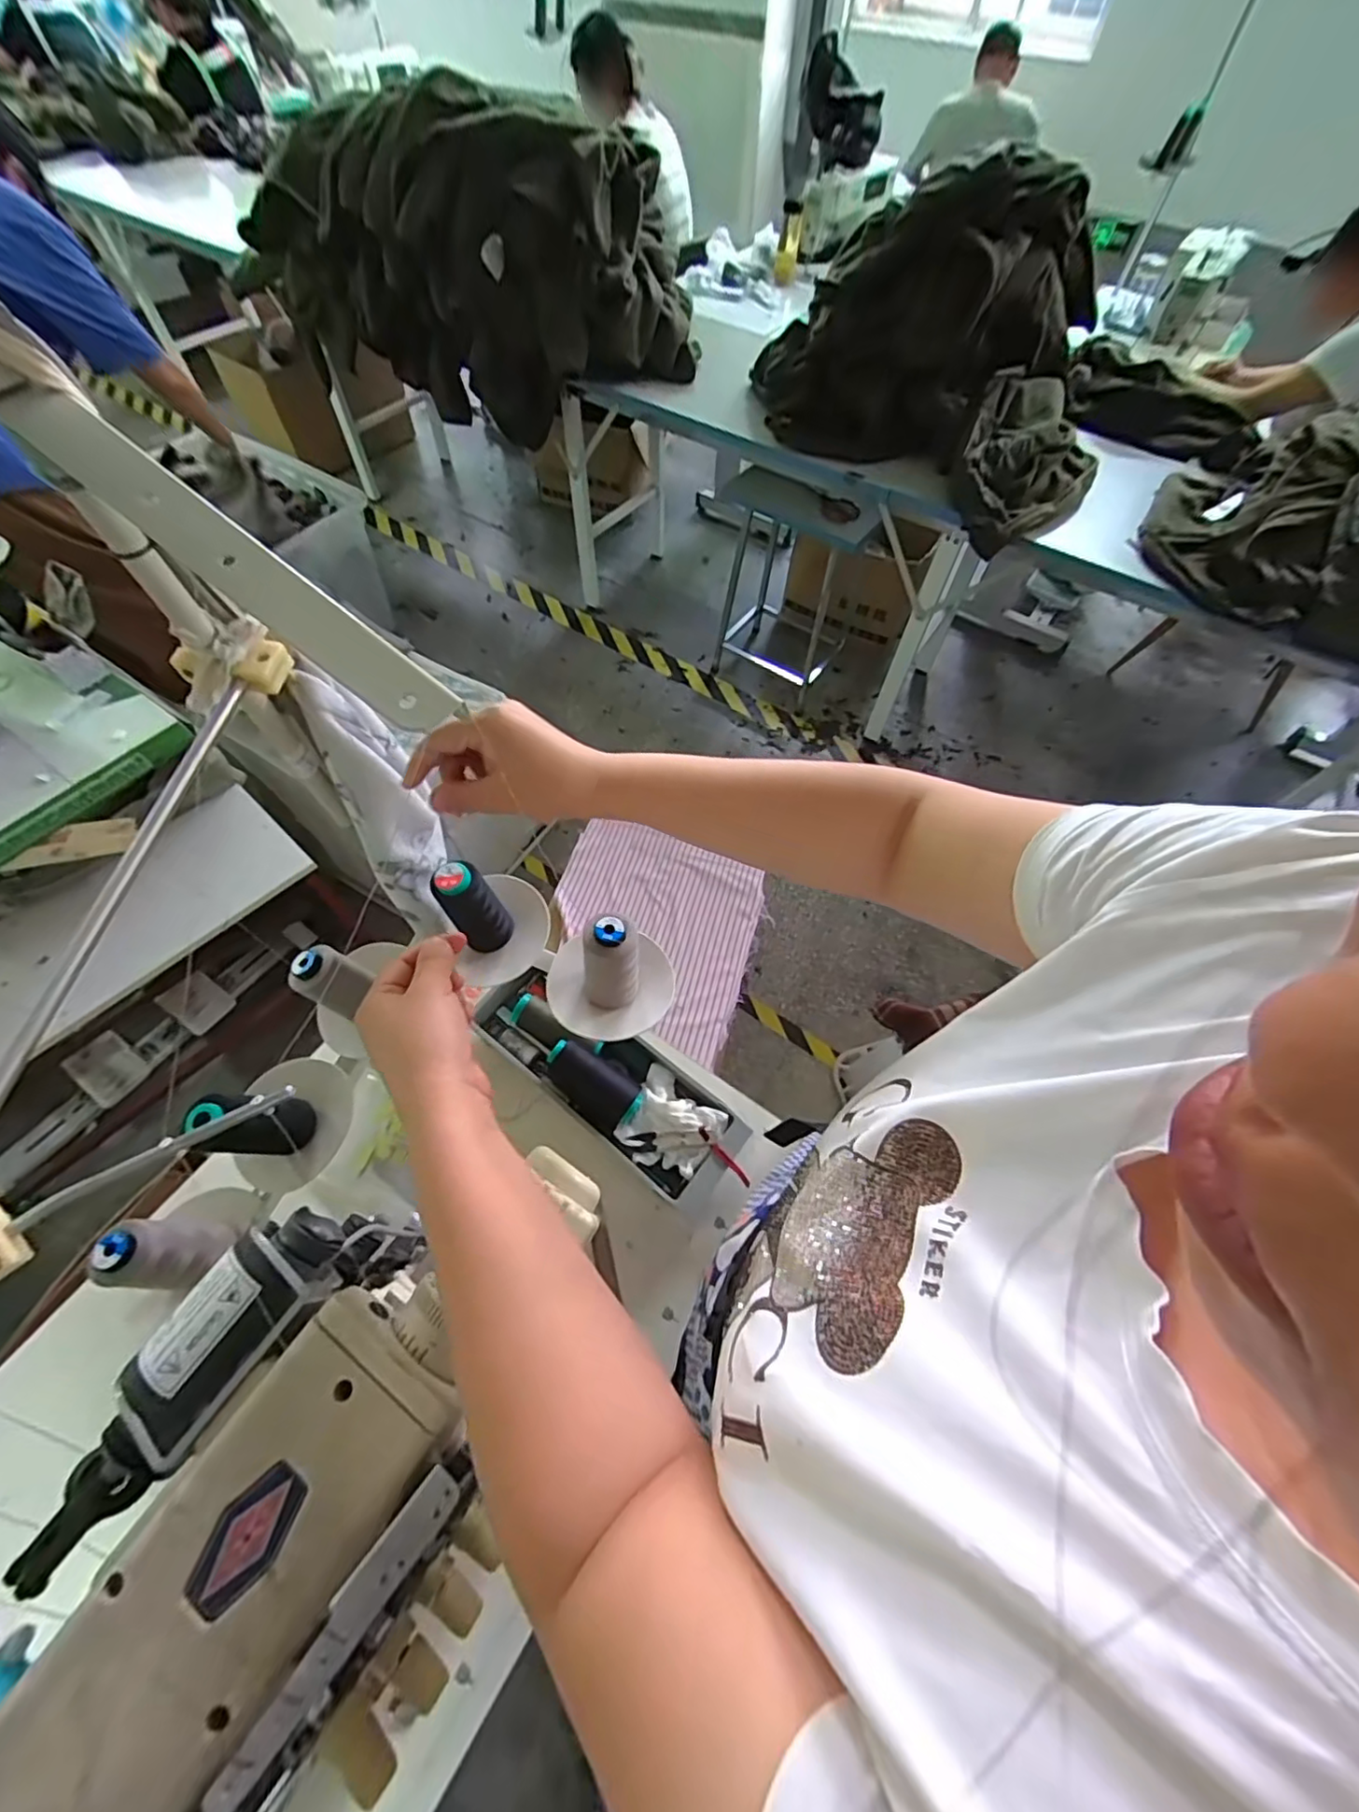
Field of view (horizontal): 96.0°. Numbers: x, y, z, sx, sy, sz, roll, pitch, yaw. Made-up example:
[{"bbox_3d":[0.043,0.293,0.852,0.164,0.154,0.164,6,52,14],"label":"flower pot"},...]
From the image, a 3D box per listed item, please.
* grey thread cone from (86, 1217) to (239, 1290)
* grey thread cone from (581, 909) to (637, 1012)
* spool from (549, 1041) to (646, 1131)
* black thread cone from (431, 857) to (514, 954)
[{"bbox_3d":[-0.432,0.292,0.514,0.048,0.097,0.052,17,61,7],"label":"grey thread cone"},{"bbox_3d":[-0.062,0.051,0.553,0.049,0.107,0.044,-2,60,-3],"label":"grey thread cone"},{"bbox_3d":[-0.097,0.200,0.699,0.113,0.050,0.057,33,64,16],"label":"spool"},{"bbox_3d":[-0.190,0.002,0.567,0.049,0.101,0.043,-34,66,-19],"label":"black thread cone"}]

